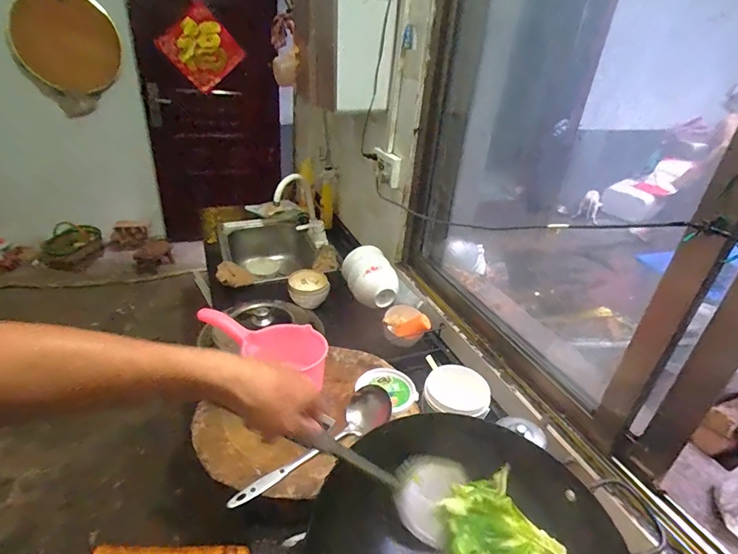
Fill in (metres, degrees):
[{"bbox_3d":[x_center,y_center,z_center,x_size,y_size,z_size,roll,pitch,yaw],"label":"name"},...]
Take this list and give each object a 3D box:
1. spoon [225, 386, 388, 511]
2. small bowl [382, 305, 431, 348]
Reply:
[{"bbox_3d":[-0.081,0.297,0.720,0.089,0.045,0.323,29,37,36],"label":"spoon"},{"bbox_3d":[0.094,0.124,1.033,0.117,0.064,0.099,9,30,6],"label":"small bowl"}]

